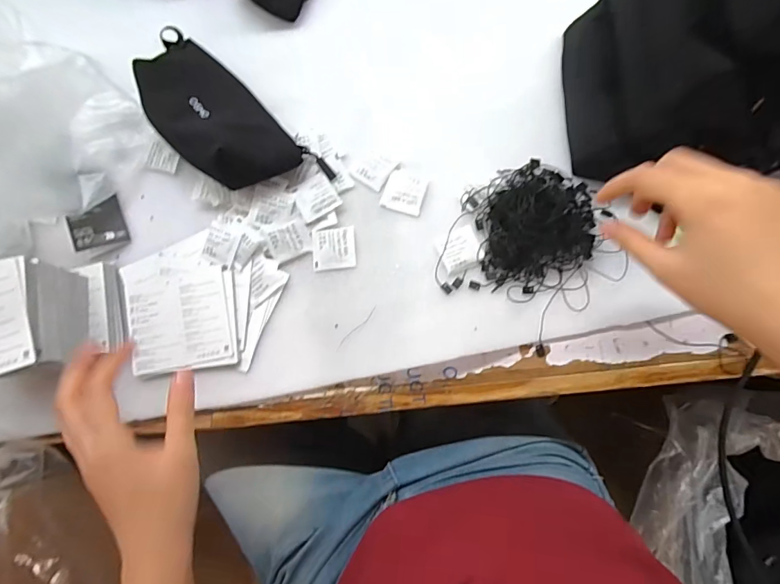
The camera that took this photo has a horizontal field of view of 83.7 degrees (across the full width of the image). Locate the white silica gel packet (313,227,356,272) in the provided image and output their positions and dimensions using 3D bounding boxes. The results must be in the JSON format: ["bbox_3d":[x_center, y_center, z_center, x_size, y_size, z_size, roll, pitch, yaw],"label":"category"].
[{"bbox_3d":[-0.055,-0.043,0.428,0.043,0.004,0.041,-7,84,5],"label":"white silica gel packet"}]

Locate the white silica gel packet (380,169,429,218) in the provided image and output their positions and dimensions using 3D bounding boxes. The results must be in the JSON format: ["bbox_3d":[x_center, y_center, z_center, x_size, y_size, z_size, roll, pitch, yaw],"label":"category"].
[{"bbox_3d":[0.015,-0.100,0.431,0.040,0.004,0.041,19,87,7],"label":"white silica gel packet"}]

